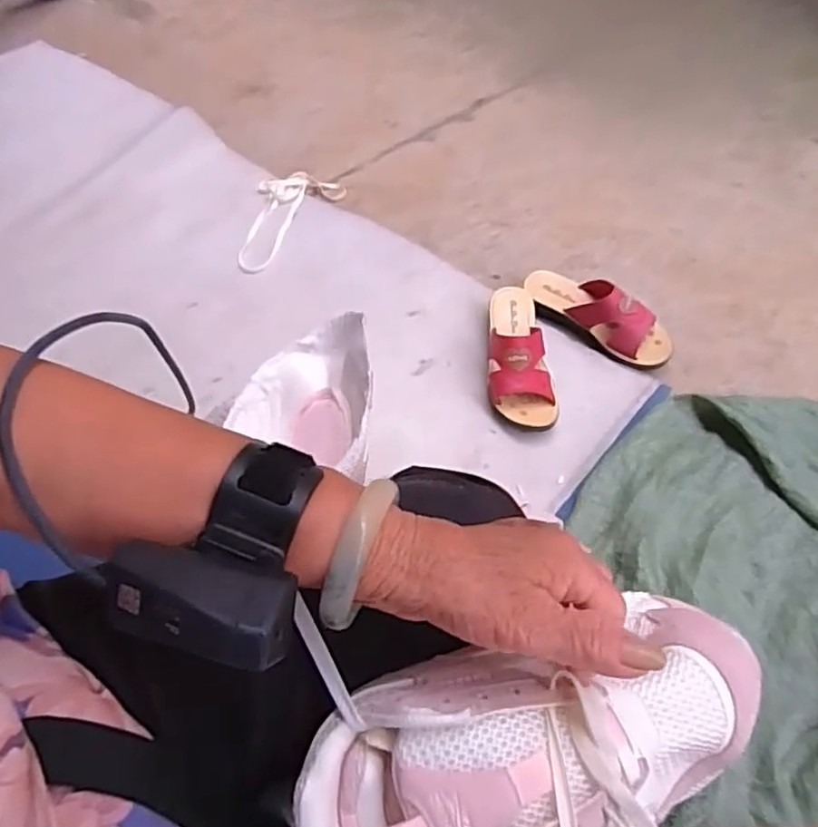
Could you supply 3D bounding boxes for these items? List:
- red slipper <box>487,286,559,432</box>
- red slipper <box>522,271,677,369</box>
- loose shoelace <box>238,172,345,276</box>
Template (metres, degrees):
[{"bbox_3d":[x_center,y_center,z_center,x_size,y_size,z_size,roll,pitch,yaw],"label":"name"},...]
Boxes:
[{"bbox_3d":[0.154,-0.089,0.918,0.090,0.081,0.228,-1,59,3],"label":"red slipper"},{"bbox_3d":[0.273,-0.145,0.954,0.229,0.073,0.084,29,65,19],"label":"red slipper"},{"bbox_3d":[-0.234,-0.350,1.154,0.136,0.017,0.251,33,66,21],"label":"loose shoelace"}]

